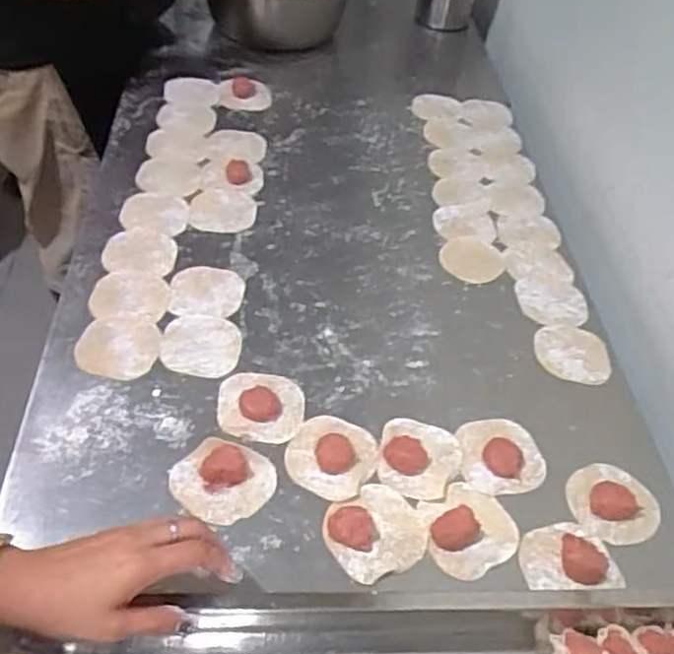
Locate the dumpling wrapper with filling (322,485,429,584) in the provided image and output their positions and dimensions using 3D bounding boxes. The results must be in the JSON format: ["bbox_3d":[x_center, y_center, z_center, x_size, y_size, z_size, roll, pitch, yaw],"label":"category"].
[{"bbox_3d":[0.036,0.171,0.601,0.083,0.018,0.075,-26,55,-27],"label":"dumpling wrapper with filling"}]

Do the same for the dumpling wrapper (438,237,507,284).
[{"bbox_3d":[0.168,-0.085,0.868,0.079,0.004,0.082,19,48,11],"label":"dumpling wrapper"}]

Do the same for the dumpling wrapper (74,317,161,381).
[{"bbox_3d":[-0.221,0.019,0.717,0.079,0.006,0.078,11,47,0],"label":"dumpling wrapper"}]

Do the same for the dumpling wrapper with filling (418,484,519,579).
[{"bbox_3d":[0.116,0.169,0.608,0.084,0.018,0.074,-22,53,-24],"label":"dumpling wrapper with filling"}]

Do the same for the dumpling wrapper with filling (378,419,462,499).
[{"bbox_3d":[0.077,0.116,0.653,0.073,0.016,0.081,25,50,16],"label":"dumpling wrapper with filling"}]

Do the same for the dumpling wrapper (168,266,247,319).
[{"bbox_3d":[-0.144,-0.039,0.780,0.079,0.004,0.076,5,47,-2],"label":"dumpling wrapper"}]

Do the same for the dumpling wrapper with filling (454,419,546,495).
[{"bbox_3d":[0.157,0.119,0.667,0.079,0.019,0.079,3,47,-3],"label":"dumpling wrapper with filling"}]

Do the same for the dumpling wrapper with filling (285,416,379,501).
[{"bbox_3d":[-0.005,0.115,0.646,0.079,0.015,0.081,3,47,-3],"label":"dumpling wrapper with filling"}]

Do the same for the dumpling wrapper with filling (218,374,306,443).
[{"bbox_3d":[-0.073,0.073,0.676,0.082,0.014,0.079,5,47,-2],"label":"dumpling wrapper with filling"}]

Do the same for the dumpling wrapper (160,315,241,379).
[{"bbox_3d":[-0.140,0.017,0.725,0.081,0.004,0.077,8,47,1],"label":"dumpling wrapper"}]

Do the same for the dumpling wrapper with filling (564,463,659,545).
[{"bbox_3d":[0.254,0.159,0.643,0.081,0.011,0.074,3,47,-3],"label":"dumpling wrapper with filling"}]

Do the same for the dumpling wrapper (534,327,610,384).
[{"bbox_3d":[0.260,0.029,0.773,0.084,0.006,0.078,5,49,-6],"label":"dumpling wrapper"}]

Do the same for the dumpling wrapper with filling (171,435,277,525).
[{"bbox_3d":[-0.100,0.128,0.610,0.079,0.023,0.075,3,47,-3],"label":"dumpling wrapper with filling"}]

